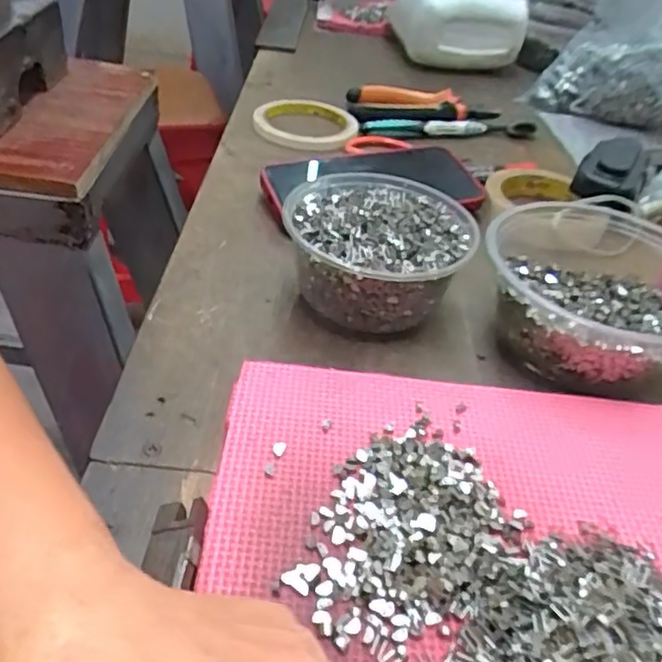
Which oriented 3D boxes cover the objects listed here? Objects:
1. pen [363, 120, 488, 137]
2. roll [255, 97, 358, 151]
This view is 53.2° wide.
[{"bbox_3d":[0.094,-0.197,0.647,0.128,0.017,0.010,-5,41,-16],"label":"pen"},{"bbox_3d":[-0.024,-0.198,0.635,0.097,0.017,0.096,6,39,-5],"label":"roll"}]

